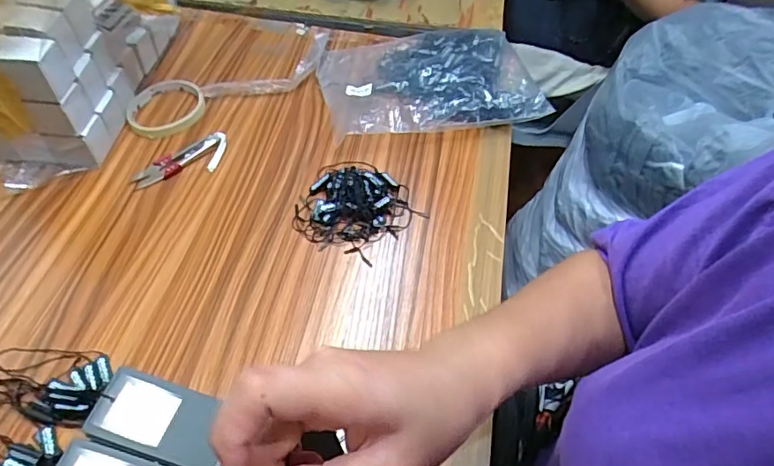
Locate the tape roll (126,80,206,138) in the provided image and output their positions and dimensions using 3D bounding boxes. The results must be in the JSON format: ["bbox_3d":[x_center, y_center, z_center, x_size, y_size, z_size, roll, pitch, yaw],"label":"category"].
[{"bbox_3d":[-0.255,-0.144,0.598,0.085,0.018,0.085,1,53,-2],"label":"tape roll"}]

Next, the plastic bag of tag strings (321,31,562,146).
[{"bbox_3d":[0.047,-0.188,0.624,0.243,0.046,0.192,-6,53,-7],"label":"plastic bag of tag strings"}]

